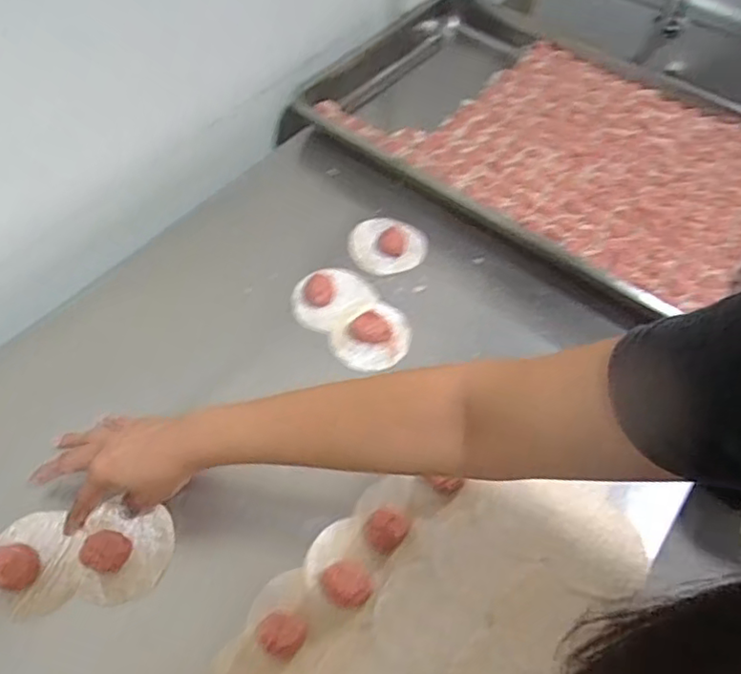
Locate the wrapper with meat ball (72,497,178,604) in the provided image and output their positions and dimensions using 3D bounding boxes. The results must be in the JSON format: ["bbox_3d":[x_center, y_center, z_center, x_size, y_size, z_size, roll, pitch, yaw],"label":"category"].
[{"bbox_3d":[-0.202,0.175,0.504,0.071,0.020,0.079,-3,56,-6],"label":"wrapper with meat ball"}]

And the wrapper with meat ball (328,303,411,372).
[{"bbox_3d":[0.003,-0.003,0.629,0.080,0.016,0.071,-28,62,-20],"label":"wrapper with meat ball"}]

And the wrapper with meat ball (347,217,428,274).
[{"bbox_3d":[0.020,-0.109,0.704,0.089,0.012,0.073,0,56,-4],"label":"wrapper with meat ball"}]

